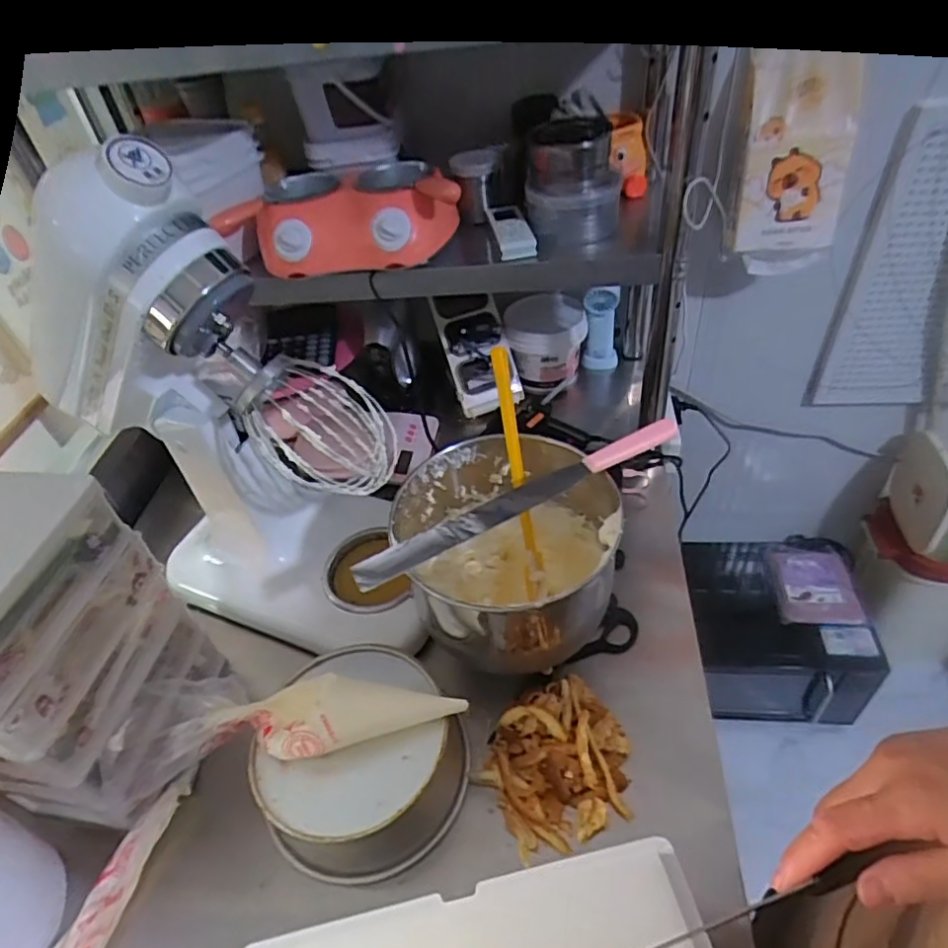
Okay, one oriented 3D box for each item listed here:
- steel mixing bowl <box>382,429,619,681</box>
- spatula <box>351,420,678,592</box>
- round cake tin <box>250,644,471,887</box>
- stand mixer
[{"bbox_3d":[0.034,0.088,0.654,0.220,0.159,0.211,-4,44,4],"label":"steel mixing bowl"},{"bbox_3d":[0.045,0.018,0.594,0.342,0.031,0.034,-24,46,-16],"label":"spatula"},{"bbox_3d":[-0.112,0.275,0.604,0.175,0.091,0.189,-4,44,4],"label":"round cake tin"},{"bbox_3d":[-0.244,-0.051,0.641,0.401,0.478,0.194,16,49,23],"label":"stand mixer"}]

